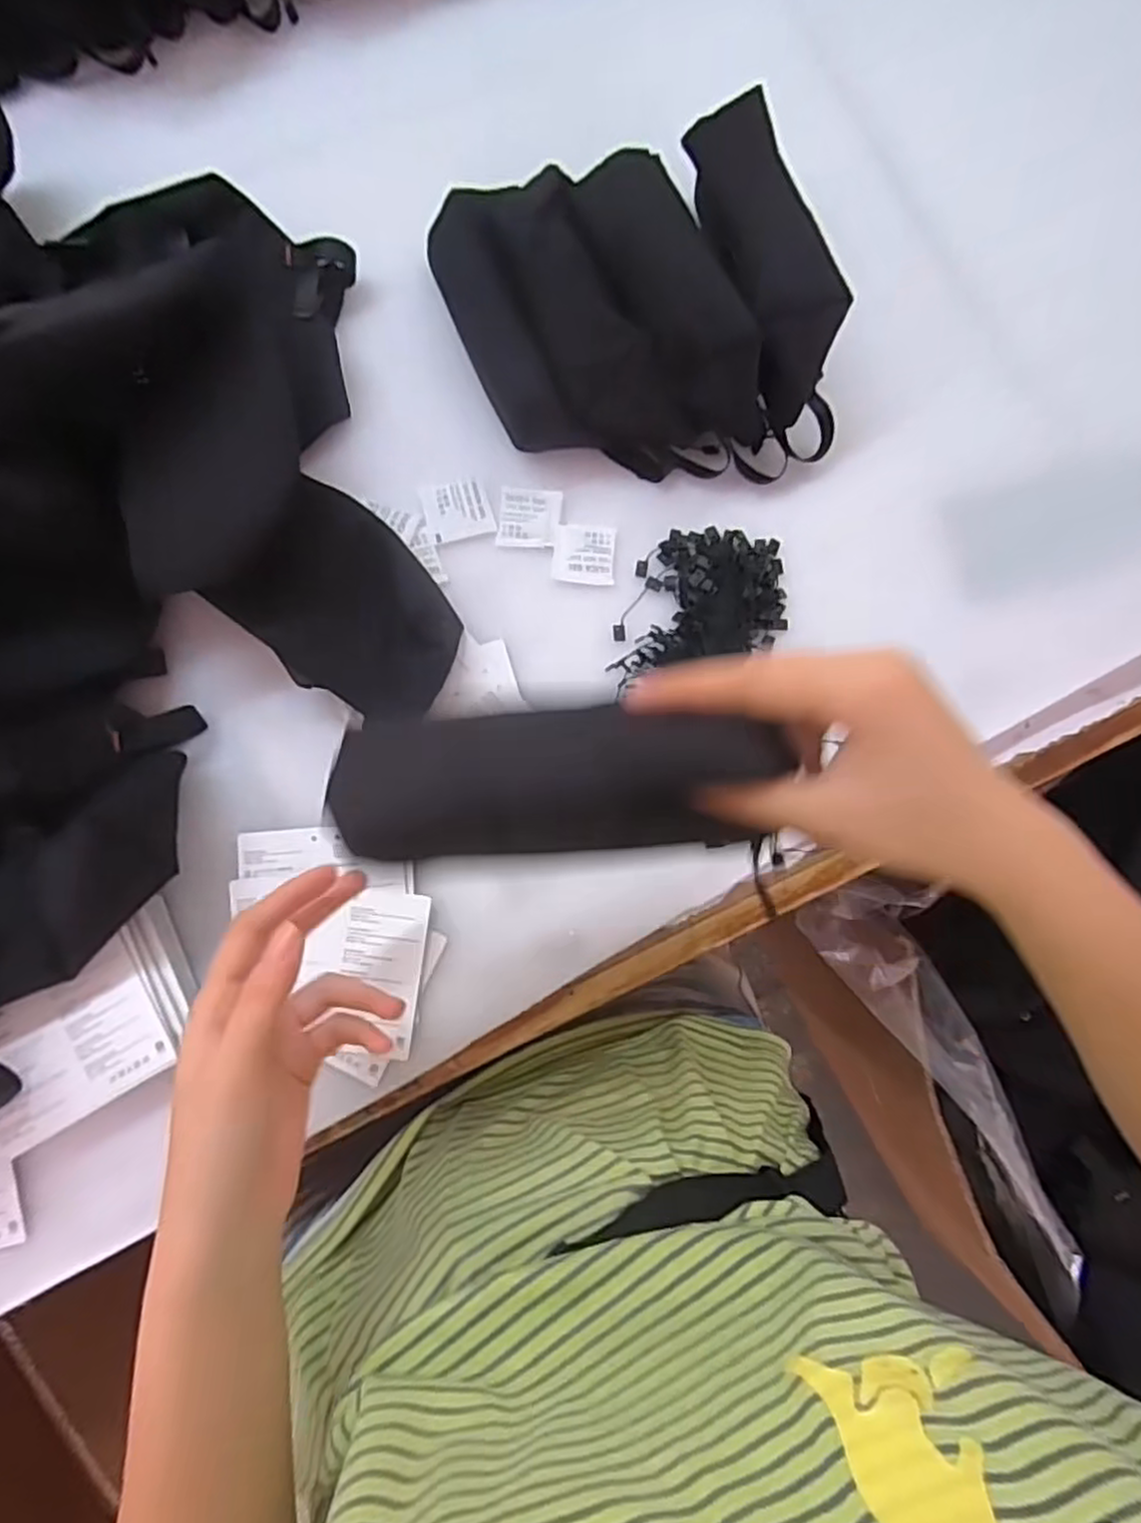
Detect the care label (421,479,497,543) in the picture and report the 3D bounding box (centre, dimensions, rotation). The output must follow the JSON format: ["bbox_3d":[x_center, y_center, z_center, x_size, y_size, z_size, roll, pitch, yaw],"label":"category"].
[{"bbox_3d":[-0.070,-0.161,0.460,0.041,0.004,0.040,-15,82,-5],"label":"care label"}]

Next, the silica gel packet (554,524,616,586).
[{"bbox_3d":[0.009,-0.131,0.458,0.039,0.004,0.038,5,81,-2],"label":"silica gel packet"}]

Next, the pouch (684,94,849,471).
[{"bbox_3d":[0.119,-0.295,0.445,0.071,0.084,0.200,-11,82,-4],"label":"pouch"}]

